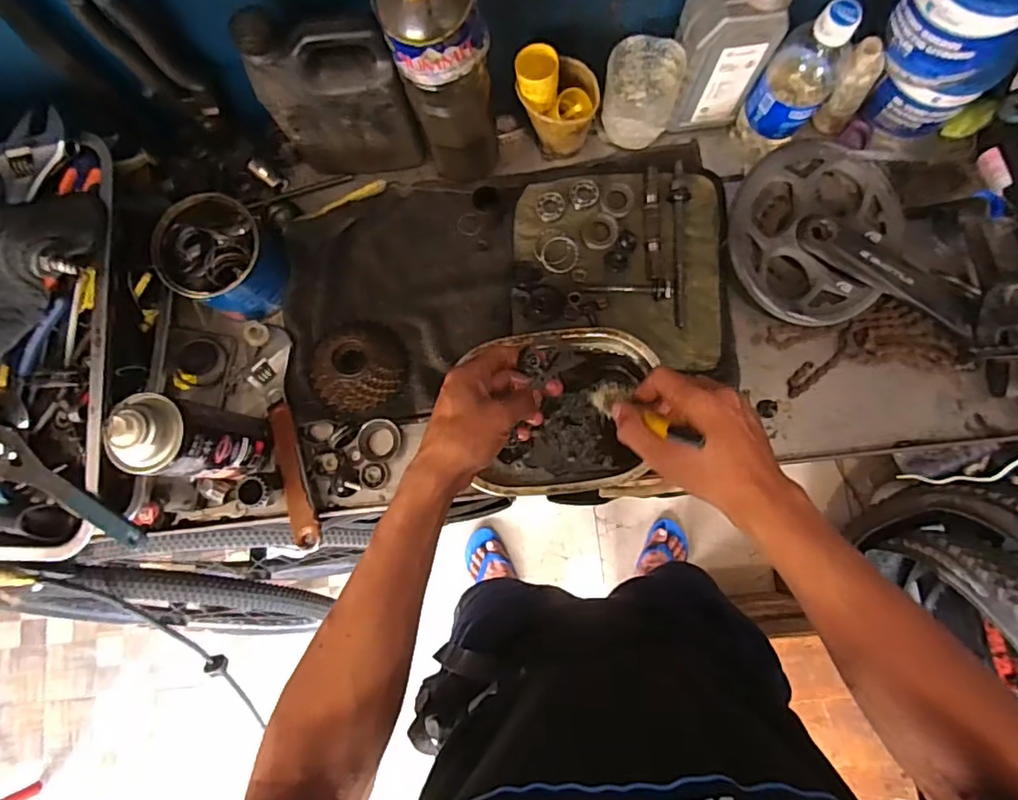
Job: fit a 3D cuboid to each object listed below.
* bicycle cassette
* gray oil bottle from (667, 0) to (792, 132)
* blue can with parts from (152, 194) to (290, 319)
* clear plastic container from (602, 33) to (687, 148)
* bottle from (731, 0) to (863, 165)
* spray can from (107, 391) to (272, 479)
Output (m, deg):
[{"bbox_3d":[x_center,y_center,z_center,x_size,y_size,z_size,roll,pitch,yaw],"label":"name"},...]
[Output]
[{"bbox_3d":[-0.158,-0.039,0.583,0.094,0.032,0.098,-1,81,3],"label":"bicycle cassette"},{"bbox_3d":[0.200,-0.334,0.535,0.077,0.170,0.056,-12,80,1],"label":"gray oil bottle"},{"bbox_3d":[-0.284,-0.141,0.573,0.097,0.094,0.099,-1,81,3],"label":"blue can with parts"},{"bbox_3d":[0.131,-0.304,0.575,0.069,0.088,0.064,12,82,5],"label":"clear plastic container"},{"bbox_3d":[0.274,-0.302,0.545,0.062,0.173,0.058,-1,81,3],"label":"bottle"},{"bbox_3d":[-0.276,0.036,0.502,0.060,0.184,0.064,5,81,4],"label":"spray can"}]

